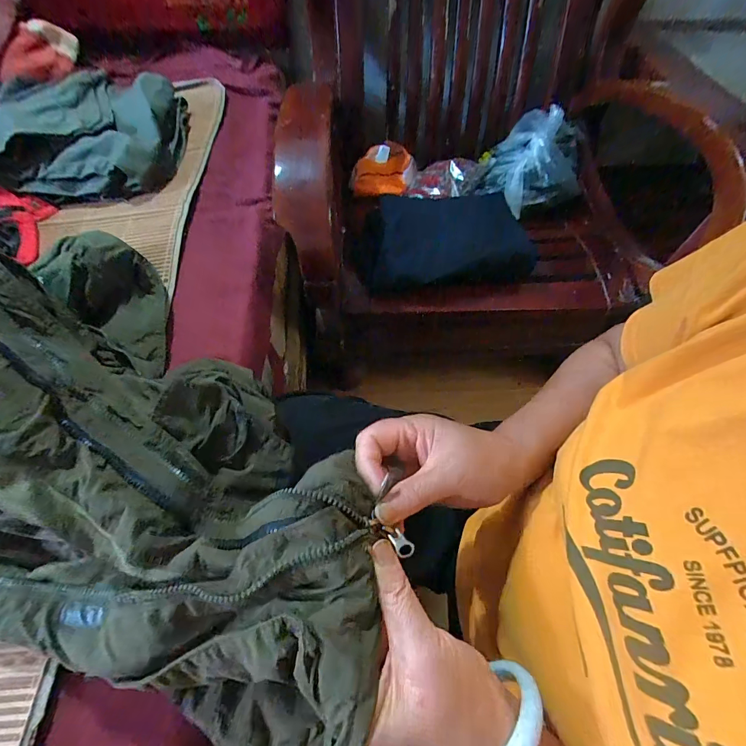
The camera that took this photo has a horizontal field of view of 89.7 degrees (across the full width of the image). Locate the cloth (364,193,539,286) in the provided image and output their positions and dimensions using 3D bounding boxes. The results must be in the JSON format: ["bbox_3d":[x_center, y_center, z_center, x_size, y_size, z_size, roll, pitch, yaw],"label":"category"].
[{"bbox_3d":[0.151,-0.262,0.724,0.305,0.033,0.236,-1,58,-1],"label":"cloth"}]

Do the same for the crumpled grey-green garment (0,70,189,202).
[{"bbox_3d":[-0.464,-0.396,0.614,0.266,0.068,0.269,-5,59,-4],"label":"crumpled grey-green garment"}]

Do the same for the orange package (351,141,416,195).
[{"bbox_3d":[0.024,-0.467,0.865,0.146,0.088,0.067,4,58,2],"label":"orange package"}]

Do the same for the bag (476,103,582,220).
[{"bbox_3d":[0.341,-0.442,0.774,0.181,0.095,0.218,23,61,13],"label":"bag"}]

